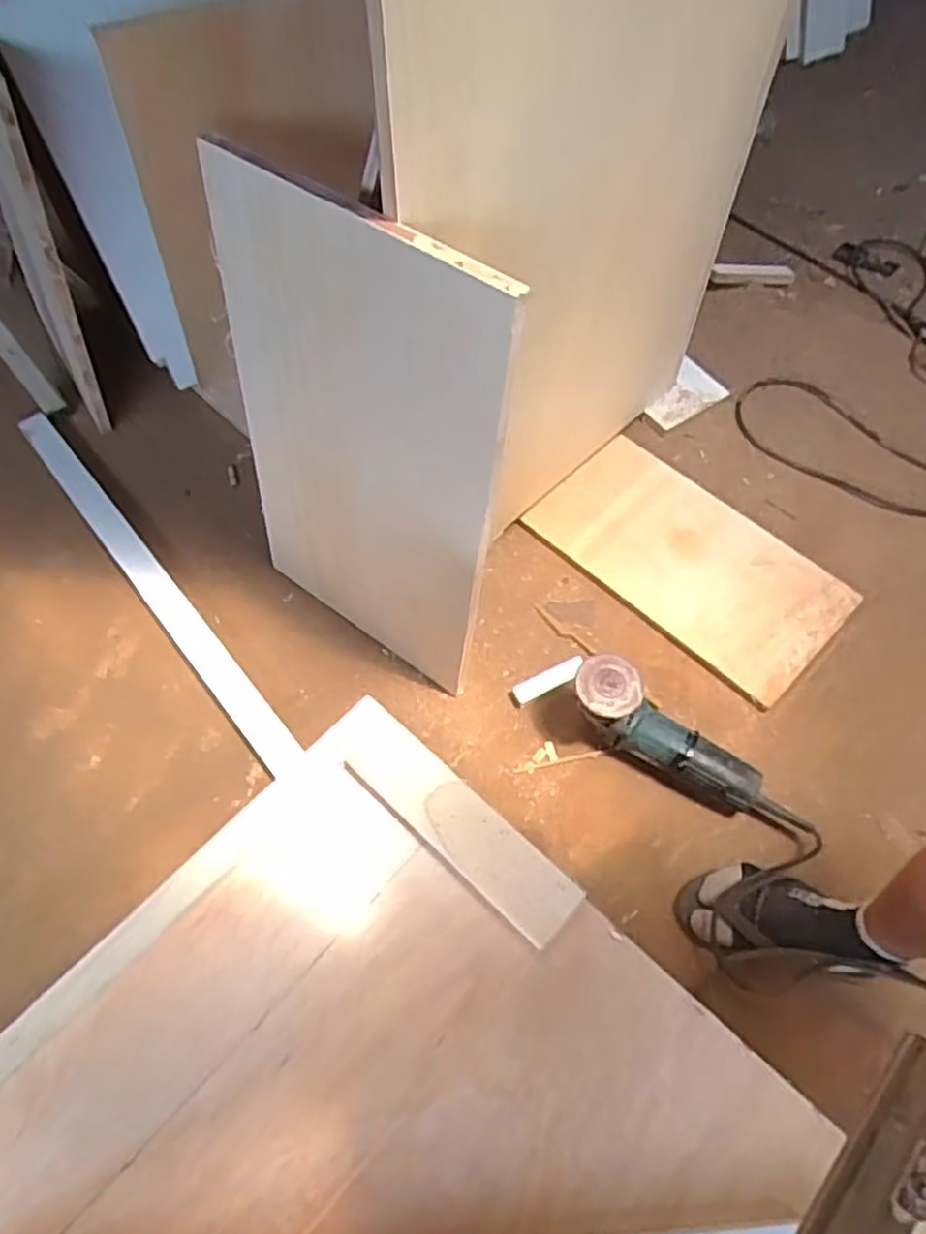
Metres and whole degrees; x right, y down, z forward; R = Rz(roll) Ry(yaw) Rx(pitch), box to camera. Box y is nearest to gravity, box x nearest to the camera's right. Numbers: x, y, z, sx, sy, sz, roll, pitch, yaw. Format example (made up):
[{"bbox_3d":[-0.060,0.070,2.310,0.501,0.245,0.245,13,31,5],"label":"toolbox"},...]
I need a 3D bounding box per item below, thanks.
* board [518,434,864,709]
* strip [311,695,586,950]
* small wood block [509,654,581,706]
[{"bbox_3d":[0.348,-0.092,1.185,0.447,0.022,0.256,41,68,18],"label":"board"},{"bbox_3d":[-0.012,0.153,0.605,0.233,0.020,0.054,38,67,17],"label":"strip"},{"bbox_3d":[0.116,0.089,1.058,0.110,0.022,0.028,-29,65,1],"label":"small wood block"}]

